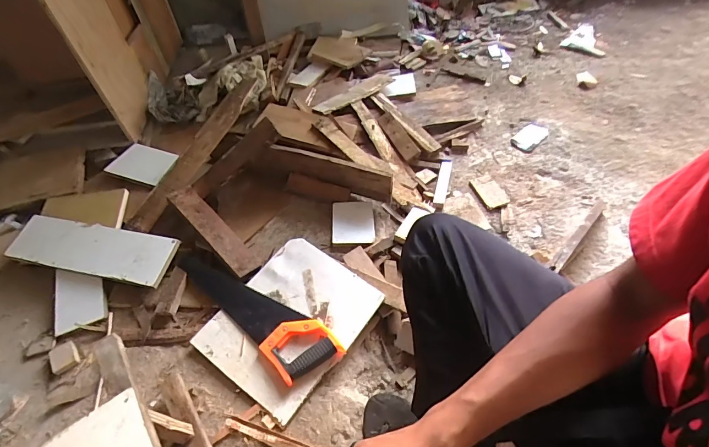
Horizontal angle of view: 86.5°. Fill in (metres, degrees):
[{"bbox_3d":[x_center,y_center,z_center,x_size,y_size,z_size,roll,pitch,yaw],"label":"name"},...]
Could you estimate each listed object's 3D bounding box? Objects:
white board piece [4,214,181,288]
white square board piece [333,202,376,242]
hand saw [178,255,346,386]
[{"bbox_3d":[-0.615,0.057,0.885,0.398,0.015,0.120,9,56,10],"label":"white board piece"},{"bbox_3d":[-0.002,-0.005,0.929,0.103,0.013,0.116,4,61,-7],"label":"white square board piece"},{"bbox_3d":[-0.212,0.169,0.800,0.425,0.041,0.121,34,61,29],"label":"hand saw"}]

